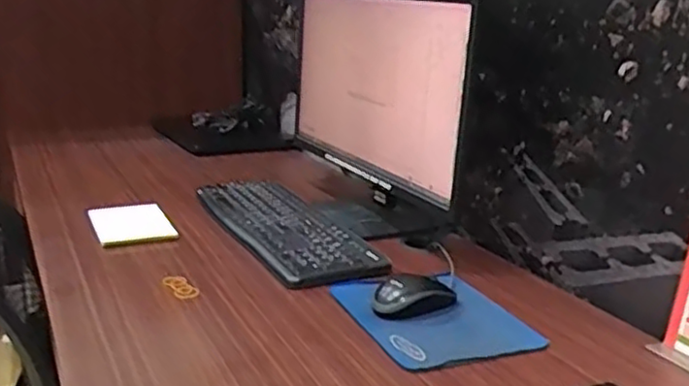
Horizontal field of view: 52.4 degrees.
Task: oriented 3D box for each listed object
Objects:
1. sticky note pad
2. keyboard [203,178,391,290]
[{"bbox_3d":[-0.315,0.046,1.036,0.107,0.009,0.114,-9,32,-29],"label":"sticky note pad"},{"bbox_3d":[-0.092,0.049,1.044,0.146,0.026,0.428,-7,18,-25],"label":"keyboard"}]

